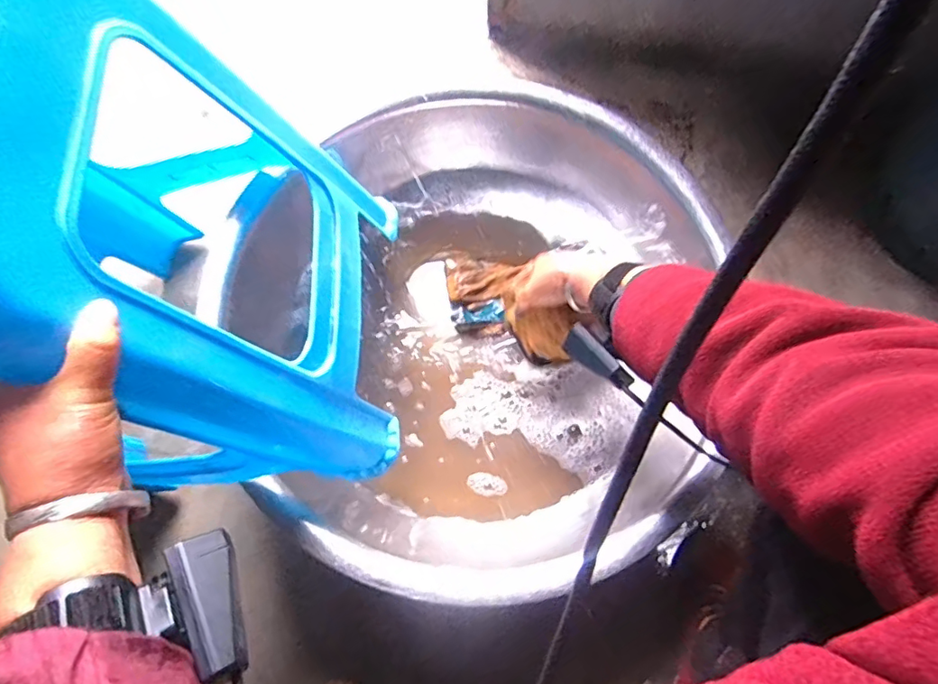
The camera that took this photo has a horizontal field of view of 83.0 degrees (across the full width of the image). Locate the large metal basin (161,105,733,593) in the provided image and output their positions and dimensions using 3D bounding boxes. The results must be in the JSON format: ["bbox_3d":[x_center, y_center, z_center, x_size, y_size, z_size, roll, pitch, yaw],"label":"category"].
[{"bbox_3d":[0.033,-0.031,0.652,0.536,0.153,0.571,0,72,0],"label":"large metal basin"}]

